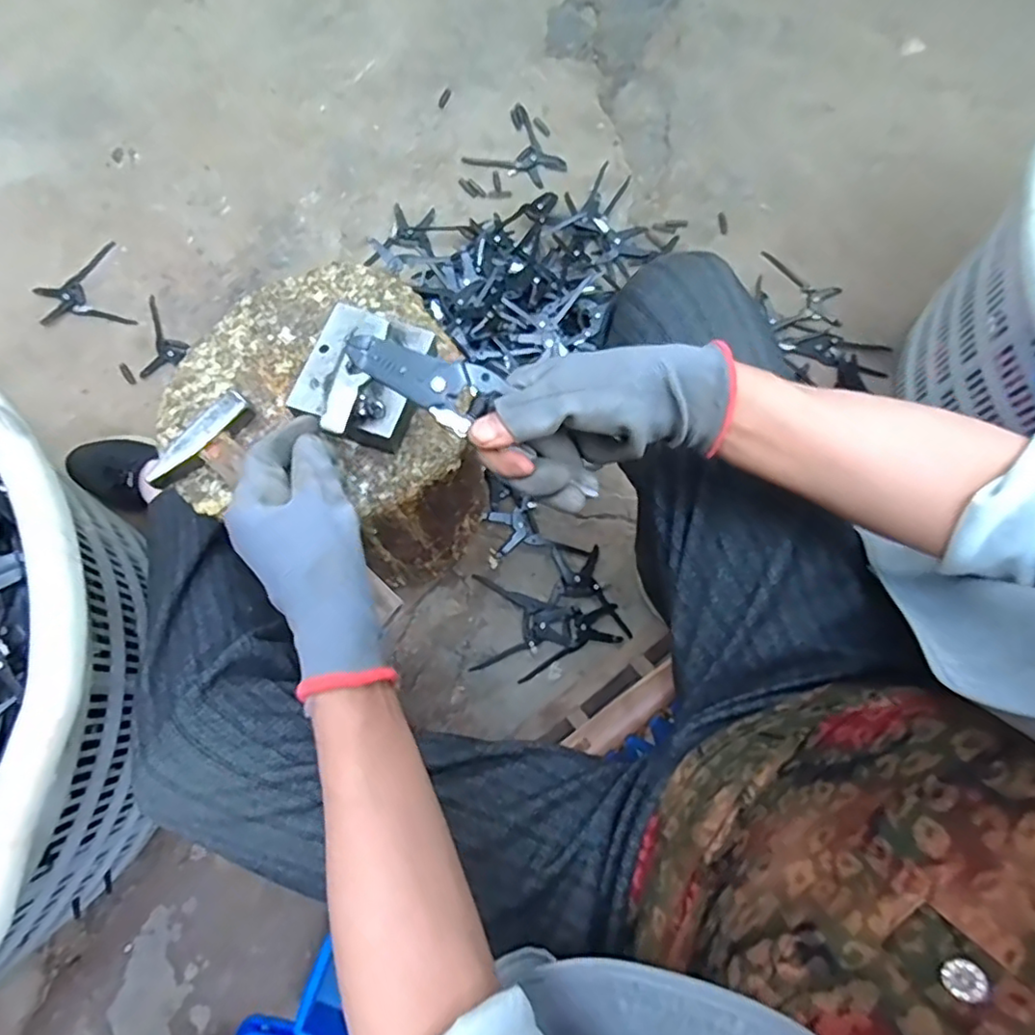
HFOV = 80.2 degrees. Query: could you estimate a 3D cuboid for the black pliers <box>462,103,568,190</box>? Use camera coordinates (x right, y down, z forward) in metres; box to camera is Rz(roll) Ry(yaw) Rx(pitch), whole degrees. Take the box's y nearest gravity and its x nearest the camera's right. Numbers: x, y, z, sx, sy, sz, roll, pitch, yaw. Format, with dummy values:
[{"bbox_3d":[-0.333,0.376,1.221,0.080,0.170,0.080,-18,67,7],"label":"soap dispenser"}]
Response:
[{"bbox_3d":[0.017,-0.554,0.925,0.127,0.013,0.129,32,79,8],"label":"black pliers"}]

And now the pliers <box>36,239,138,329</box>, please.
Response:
[{"bbox_3d":[-0.617,-0.315,0.869,0.121,0.008,0.133,-19,77,-4],"label":"pliers"}]

